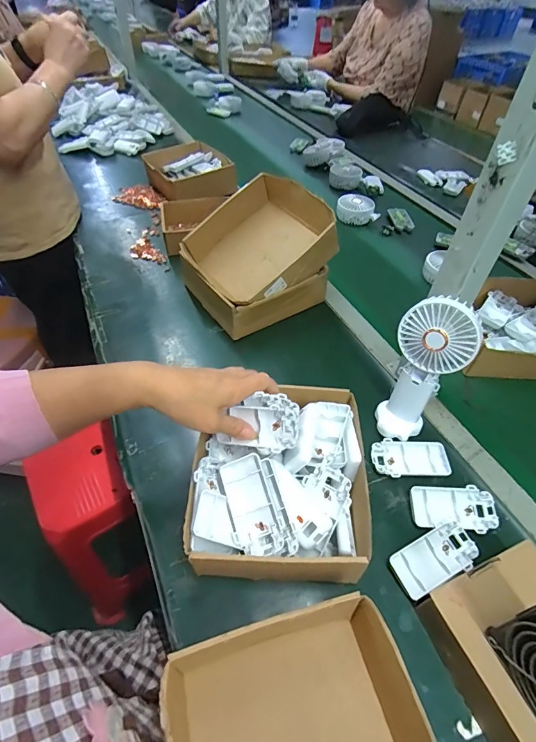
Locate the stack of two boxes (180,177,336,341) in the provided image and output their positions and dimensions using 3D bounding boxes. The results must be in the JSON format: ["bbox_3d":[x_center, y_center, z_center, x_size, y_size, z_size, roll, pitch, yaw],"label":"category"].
[{"bbox_3d":[-0.017,-0.203,0.676,0.224,0.169,0.200,-26,55,-22],"label":"stack of two boxes"}]

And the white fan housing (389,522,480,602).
[{"bbox_3d":[0.180,0.203,0.410,0.097,0.016,0.047,-18,52,-16],"label":"white fan housing"}]

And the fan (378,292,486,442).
[{"bbox_3d":[0.184,0.008,0.469,0.085,0.183,0.081,26,53,20],"label":"fan"}]

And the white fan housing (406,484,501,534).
[{"bbox_3d":[0.219,0.163,0.449,0.095,0.017,0.050,4,49,2],"label":"white fan housing"}]

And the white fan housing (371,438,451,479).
[{"bbox_3d":[0.183,0.114,0.492,0.098,0.012,0.050,-2,49,-4],"label":"white fan housing"}]

